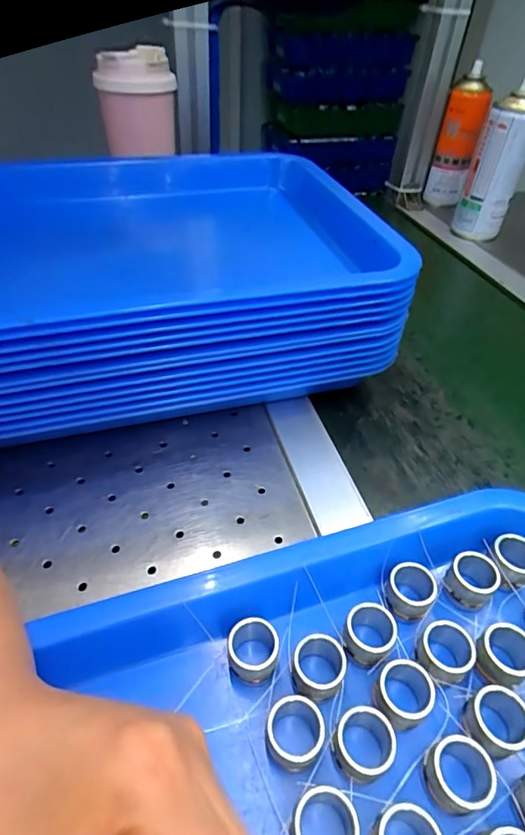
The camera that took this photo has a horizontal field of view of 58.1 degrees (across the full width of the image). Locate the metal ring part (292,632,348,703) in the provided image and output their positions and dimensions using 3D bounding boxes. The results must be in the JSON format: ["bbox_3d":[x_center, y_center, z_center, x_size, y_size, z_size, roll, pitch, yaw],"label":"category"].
[{"bbox_3d":[0.026,0.124,0.230,0.024,0.024,0.027,9,44,5],"label":"metal ring part"}]

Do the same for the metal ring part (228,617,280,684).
[{"bbox_3d":[-0.005,0.117,0.236,0.024,0.027,0.024,2,44,-2],"label":"metal ring part"}]

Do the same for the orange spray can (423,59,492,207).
[{"bbox_3d":[0.297,-0.419,0.720,0.064,0.165,0.056,14,45,10],"label":"orange spray can"}]

